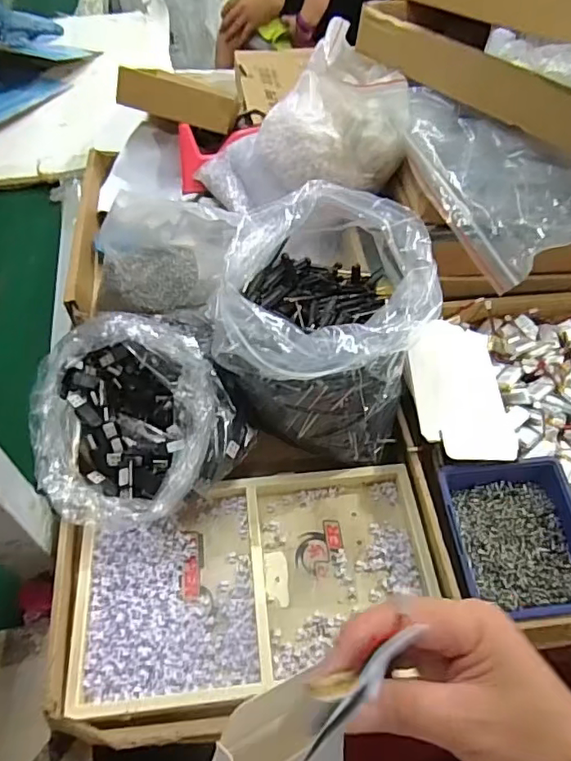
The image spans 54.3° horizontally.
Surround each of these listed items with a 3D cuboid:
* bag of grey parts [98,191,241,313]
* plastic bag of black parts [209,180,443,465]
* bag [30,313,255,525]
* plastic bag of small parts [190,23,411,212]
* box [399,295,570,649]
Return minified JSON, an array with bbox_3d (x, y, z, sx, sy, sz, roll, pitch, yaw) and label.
[{"bbox_3d":[-0.152,-0.148,0.665,0.135,0.052,0.150,12,67,-5],"label":"bag of grey parts"},{"bbox_3d":[0.041,-0.048,0.566,0.183,0.212,0.194,13,55,8],"label":"plastic bag of black parts"},{"bbox_3d":[-0.147,0.035,0.558,0.198,0.113,0.199,-21,57,-15],"label":"bag"},{"bbox_3d":[0.012,-0.336,0.734,0.258,0.184,0.177,-5,54,-4],"label":"plastic bag of small parts"},{"bbox_3d":[0.308,0.060,0.584,0.372,0.073,0.372,-6,54,-5],"label":"box"}]

